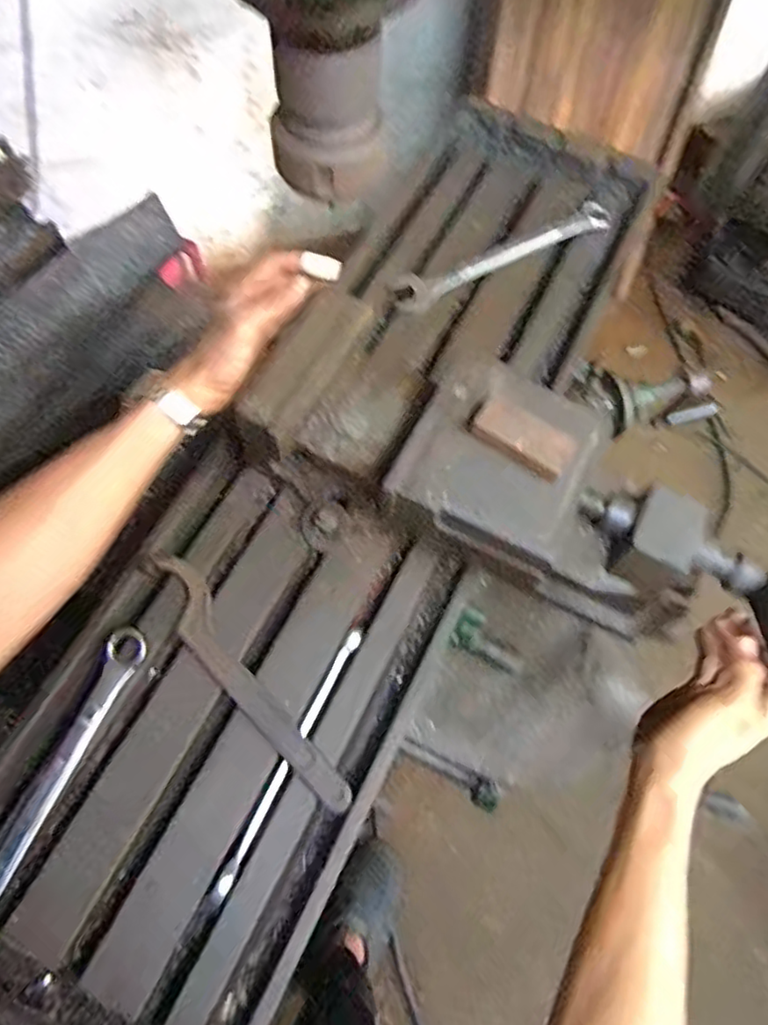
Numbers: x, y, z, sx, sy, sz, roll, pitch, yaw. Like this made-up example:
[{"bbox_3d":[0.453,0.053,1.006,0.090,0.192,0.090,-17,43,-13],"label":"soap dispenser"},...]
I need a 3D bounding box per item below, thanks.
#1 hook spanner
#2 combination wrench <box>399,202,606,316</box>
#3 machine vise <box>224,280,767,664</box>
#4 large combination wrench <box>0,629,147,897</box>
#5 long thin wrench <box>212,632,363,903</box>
[{"bbox_3d":[-0.112,0.129,0.523,0.037,0.012,0.248,-38,73,-17],"label":"hook spanner"},{"bbox_3d":[0.128,-0.279,0.711,0.265,0.013,0.040,-27,70,-14],"label":"combination wrench"},{"bbox_3d":[0.091,-0.020,0.520,0.401,0.107,0.152,31,68,8],"label":"machine vise"},{"bbox_3d":[-0.242,0.204,0.476,0.039,0.012,0.249,23,67,7],"label":"large combination wrench"},{"bbox_3d":[-0.069,0.184,0.501,0.012,0.013,0.210,25,67,8],"label":"long thin wrench"}]

